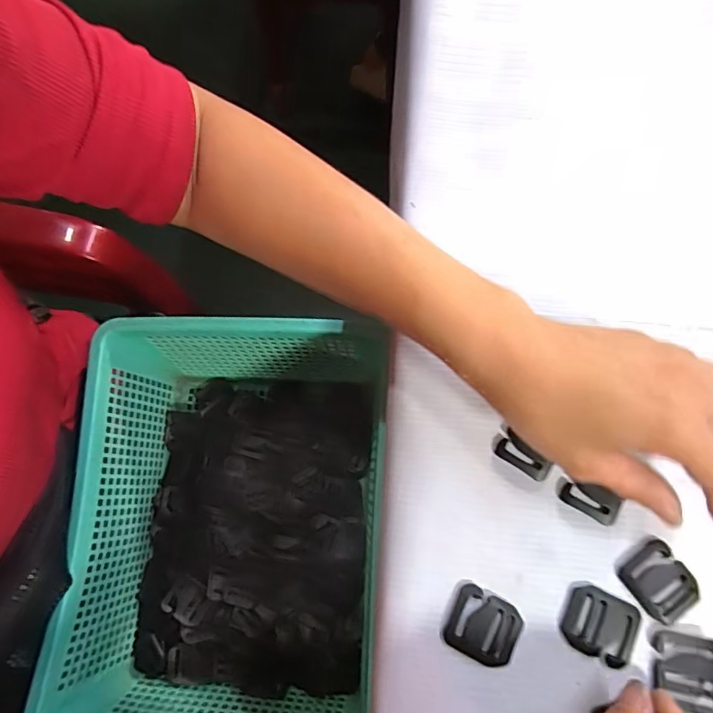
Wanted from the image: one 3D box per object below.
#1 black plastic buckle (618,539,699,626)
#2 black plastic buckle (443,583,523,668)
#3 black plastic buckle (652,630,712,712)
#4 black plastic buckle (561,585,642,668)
[{"bbox_3d":[0.157,0.116,0.258,0.031,0.004,0.036,-37,76,-10],"label":"black plastic buckle"},{"bbox_3d":[0.064,0.136,0.253,0.035,0.006,0.031,25,75,8],"label":"black plastic buckle"},{"bbox_3d":[0.162,0.154,0.246,0.028,0.006,0.033,10,73,4],"label":"black plastic buckle"},{"bbox_3d":[0.123,0.135,0.253,0.035,0.005,0.031,22,74,7],"label":"black plastic buckle"}]

